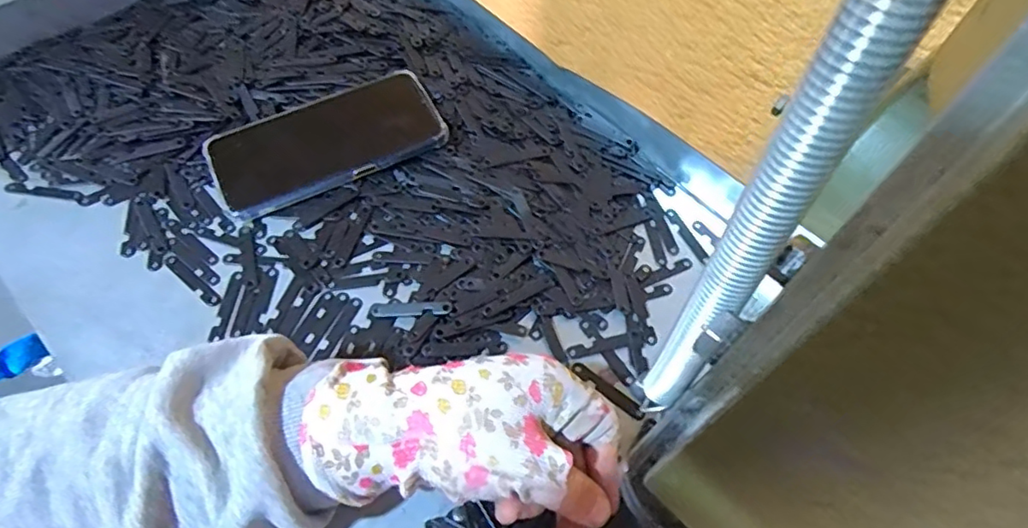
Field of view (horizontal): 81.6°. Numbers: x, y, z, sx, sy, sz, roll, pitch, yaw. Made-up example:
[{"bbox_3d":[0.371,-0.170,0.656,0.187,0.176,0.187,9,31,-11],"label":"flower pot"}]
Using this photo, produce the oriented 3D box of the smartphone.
[{"bbox_3d":[-0.139,-0.094,0.441,0.163,0.013,0.084,-26,63,-14],"label":"smartphone"}]

